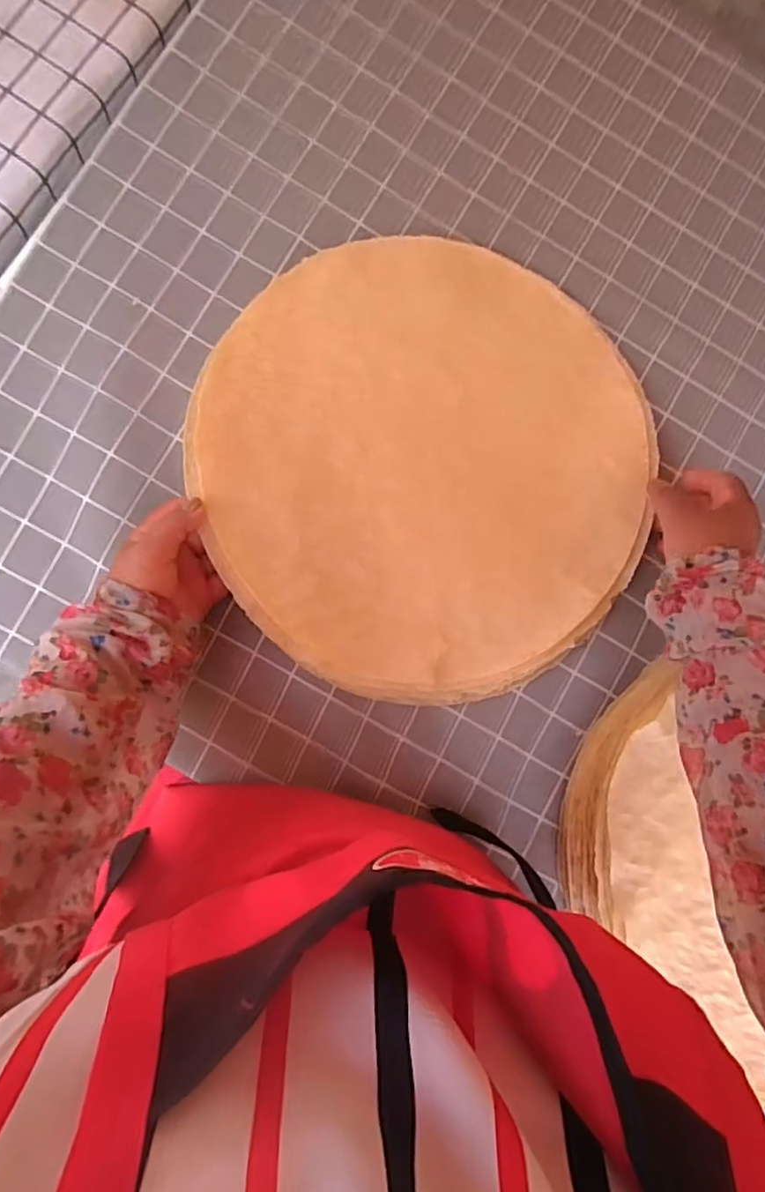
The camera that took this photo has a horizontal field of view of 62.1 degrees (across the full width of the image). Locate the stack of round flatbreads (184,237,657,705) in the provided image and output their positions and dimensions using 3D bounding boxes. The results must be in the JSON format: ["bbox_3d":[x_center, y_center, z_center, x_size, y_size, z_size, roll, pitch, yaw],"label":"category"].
[{"bbox_3d":[0.039,-0.107,0.508,0.356,0.041,0.356,-40,89,-7],"label":"stack of round flatbreads"}]

